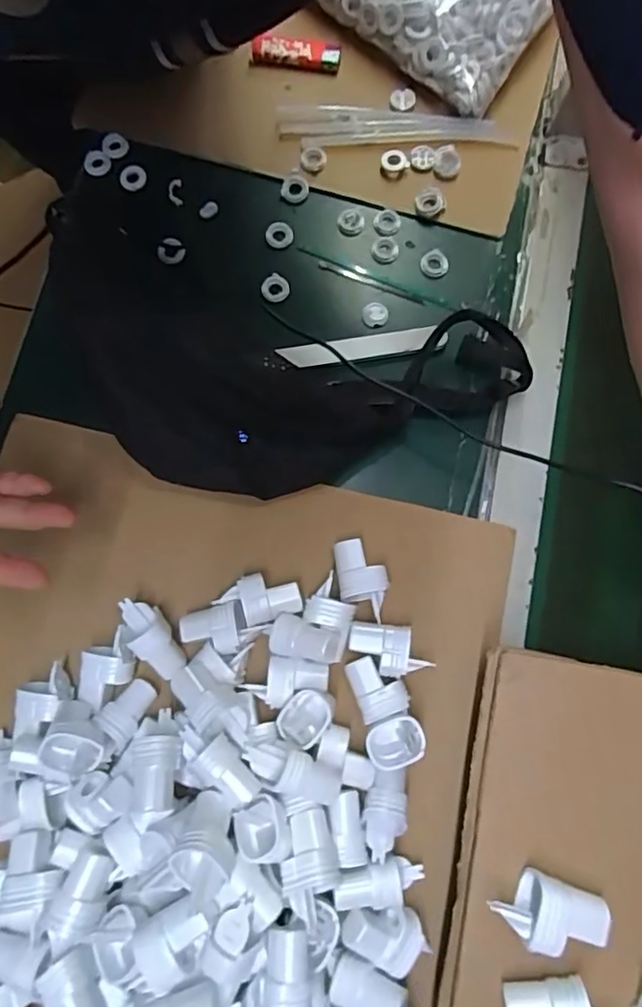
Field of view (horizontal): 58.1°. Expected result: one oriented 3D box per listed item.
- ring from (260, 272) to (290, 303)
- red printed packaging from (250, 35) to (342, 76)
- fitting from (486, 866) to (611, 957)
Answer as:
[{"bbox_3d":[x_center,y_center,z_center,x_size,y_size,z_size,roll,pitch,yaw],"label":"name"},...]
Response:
[{"bbox_3d":[-0.039,-0.186,0.496,0.024,0.005,0.024,0,80,-1],"label":"ring"},{"bbox_3d":[-0.024,-0.415,0.536,0.082,0.016,0.023,6,76,1],"label":"red printed packaging"},{"bbox_3d":[0.125,0.226,0.321,0.057,0.028,0.036,24,80,3],"label":"fitting"}]

